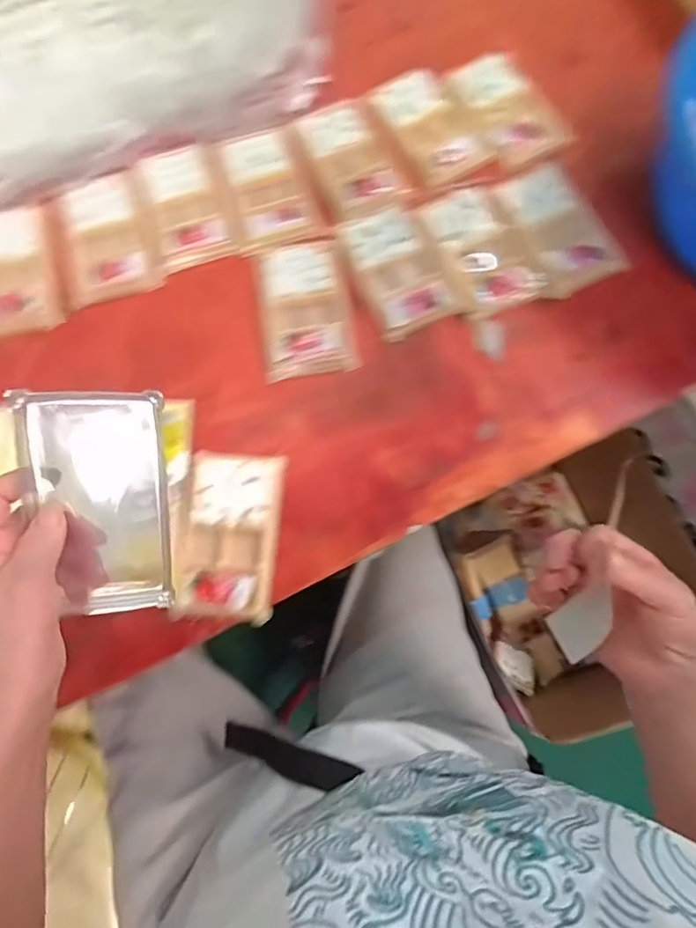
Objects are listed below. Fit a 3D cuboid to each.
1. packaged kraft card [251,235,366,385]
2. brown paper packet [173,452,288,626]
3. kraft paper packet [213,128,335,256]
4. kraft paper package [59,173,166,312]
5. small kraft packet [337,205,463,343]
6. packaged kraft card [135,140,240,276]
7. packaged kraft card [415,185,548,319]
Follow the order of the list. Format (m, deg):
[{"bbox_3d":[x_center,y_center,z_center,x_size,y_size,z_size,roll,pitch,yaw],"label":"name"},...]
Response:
[{"bbox_3d":[-0.042,-0.148,0.475,0.084,0.006,0.133,-11,76,-3],"label":"packaged kraft card"},{"bbox_3d":[-0.098,0.058,0.422,0.077,0.014,0.138,3,76,1],"label":"brown paper packet"},{"bbox_3d":[-0.079,-0.276,0.506,0.087,0.008,0.131,-16,77,-4],"label":"kraft paper packet"},{"bbox_3d":[-0.237,-0.223,0.493,0.084,0.004,0.134,-16,77,-4],"label":"kraft paper package"},{"bbox_3d":[0.048,-0.189,0.486,0.079,0.014,0.129,-23,77,-6],"label":"small kraft packet"},{"bbox_3d":[-0.163,-0.259,0.503,0.074,0.008,0.134,-19,77,-5],"label":"packaged kraft card"},{"bbox_3d":[0.128,-0.211,0.484,0.081,0.014,0.133,-23,77,-6],"label":"packaged kraft card"}]

